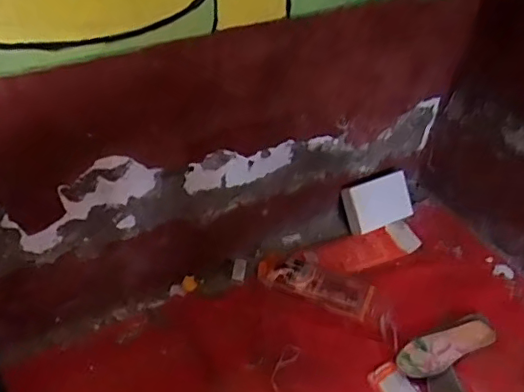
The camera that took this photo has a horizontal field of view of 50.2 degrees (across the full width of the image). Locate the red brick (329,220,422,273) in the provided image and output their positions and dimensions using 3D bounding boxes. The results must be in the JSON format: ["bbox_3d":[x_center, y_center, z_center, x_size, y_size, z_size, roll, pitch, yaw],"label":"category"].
[{"bbox_3d":[0.244,0.104,1.180,0.202,0.024,0.080,-15,46,-22],"label":"red brick"}]

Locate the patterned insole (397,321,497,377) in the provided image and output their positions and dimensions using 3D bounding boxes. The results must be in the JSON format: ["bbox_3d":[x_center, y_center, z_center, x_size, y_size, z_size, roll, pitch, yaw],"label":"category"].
[{"bbox_3d":[0.331,0.269,1.002,0.211,0.033,0.065,-16,46,-23],"label":"patterned insole"}]

